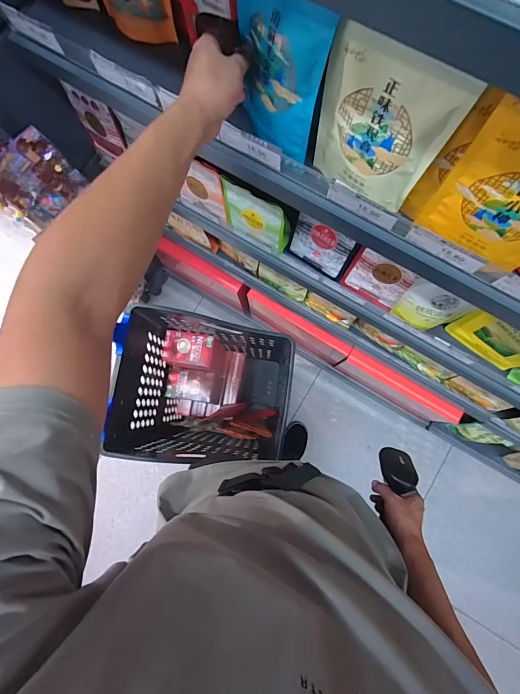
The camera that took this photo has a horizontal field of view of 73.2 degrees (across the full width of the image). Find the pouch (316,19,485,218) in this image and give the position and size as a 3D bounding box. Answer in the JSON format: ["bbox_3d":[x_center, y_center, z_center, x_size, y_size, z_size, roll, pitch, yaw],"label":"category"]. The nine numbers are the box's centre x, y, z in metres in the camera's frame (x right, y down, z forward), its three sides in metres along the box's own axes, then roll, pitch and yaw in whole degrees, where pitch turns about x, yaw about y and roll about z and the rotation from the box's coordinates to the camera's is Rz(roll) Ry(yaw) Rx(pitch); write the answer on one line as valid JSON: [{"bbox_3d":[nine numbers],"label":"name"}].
[{"bbox_3d":[0.126,-0.231,0.386,0.141,0.171,0.034,31,83,7],"label":"pouch"}]

